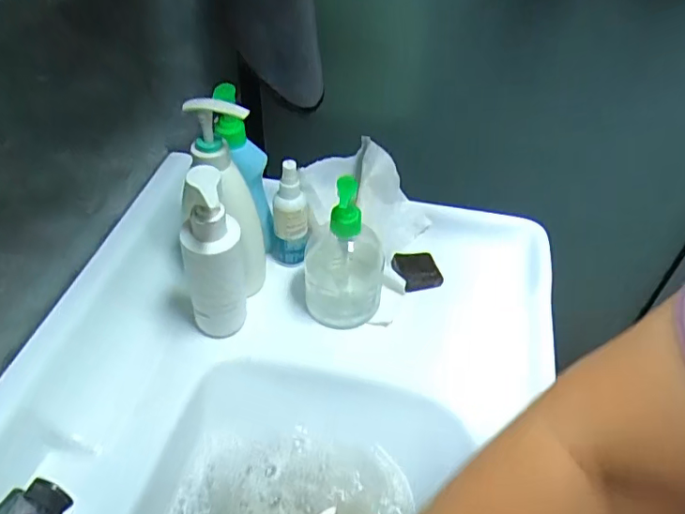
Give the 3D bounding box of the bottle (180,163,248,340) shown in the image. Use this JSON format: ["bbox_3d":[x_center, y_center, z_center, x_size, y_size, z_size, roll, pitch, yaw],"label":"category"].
[{"bbox_3d":[-0.116,0.007,0.500,0.053,0.197,0.049,-8,46,-10],"label":"bottle"}]

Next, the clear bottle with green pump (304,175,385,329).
[{"bbox_3d":[0.003,-0.010,0.550,0.082,0.166,0.078,8,45,5],"label":"clear bottle with green pump"}]

